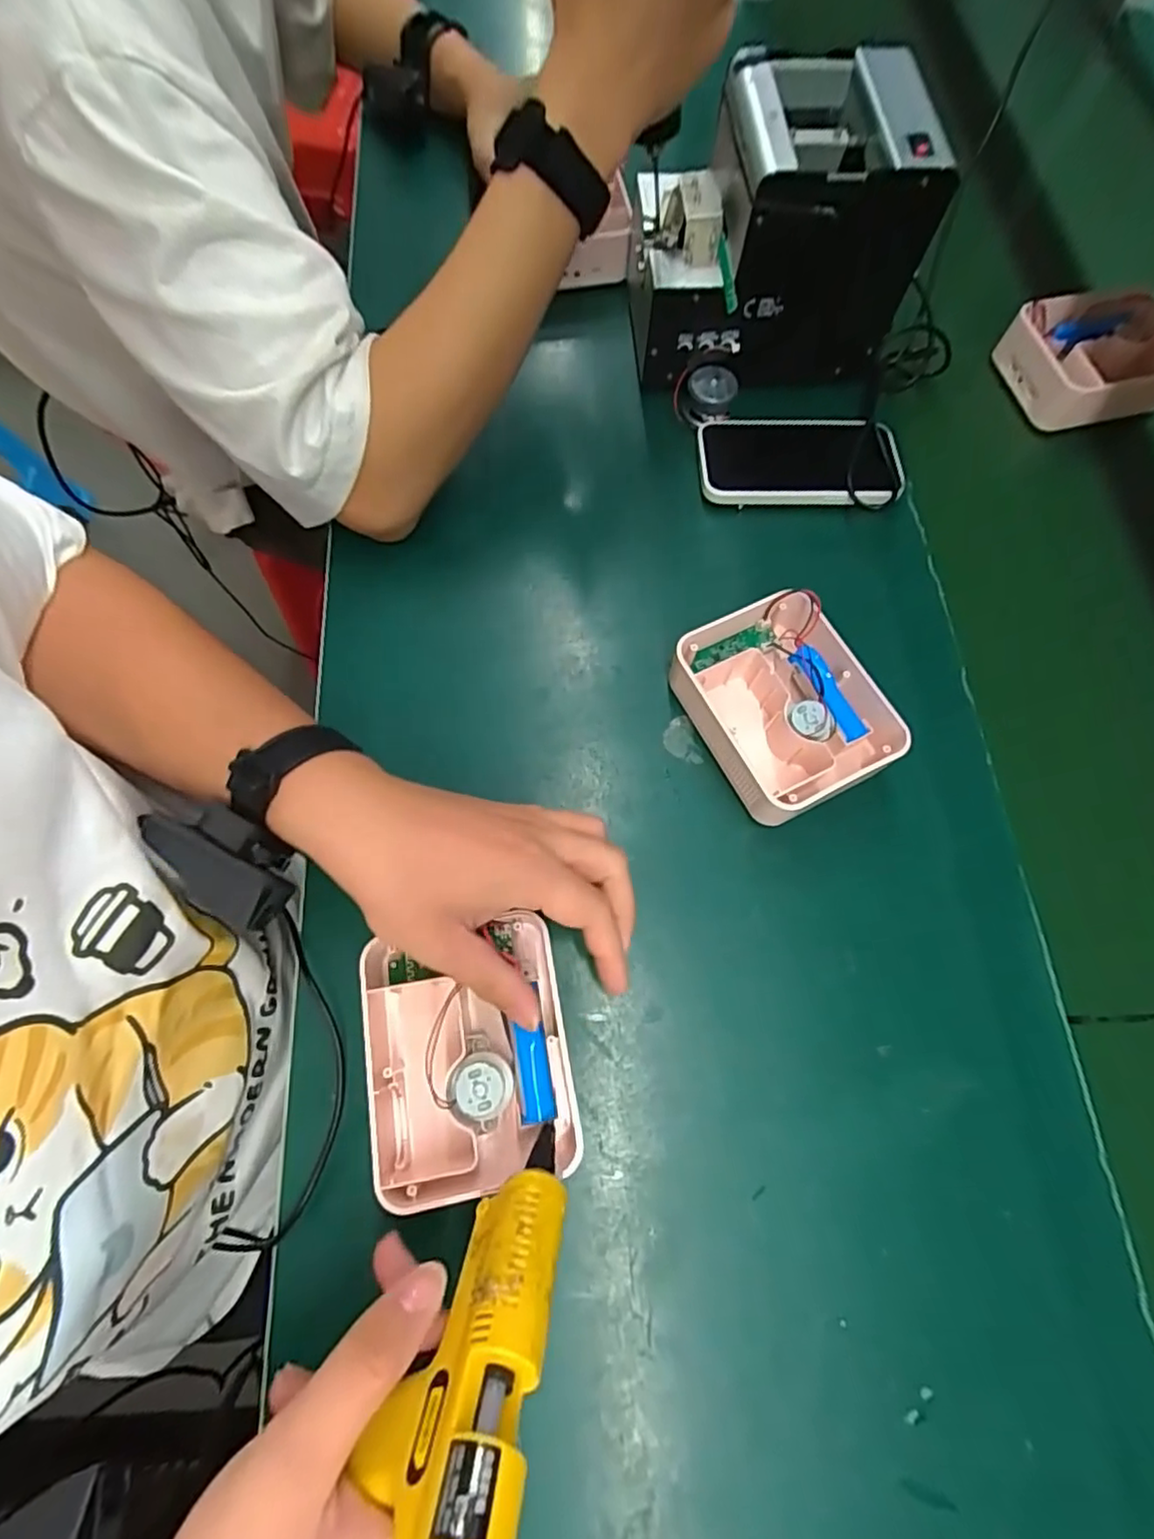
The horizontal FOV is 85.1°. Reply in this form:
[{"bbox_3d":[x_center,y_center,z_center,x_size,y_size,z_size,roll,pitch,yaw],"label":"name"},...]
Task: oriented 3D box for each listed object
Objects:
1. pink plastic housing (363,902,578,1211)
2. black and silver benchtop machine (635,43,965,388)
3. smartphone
[{"bbox_3d":[-0.056,0.147,0.327,0.100,0.046,0.121,-10,72,-3],"label":"pink plastic housing"},{"bbox_3d":[0.135,-0.378,0.451,0.174,0.145,0.117,-6,72,-2],"label":"black and silver benchtop machine"},{"bbox_3d":[0.169,-0.236,0.476,0.150,0.016,0.083,2,72,1],"label":"smartphone"}]

